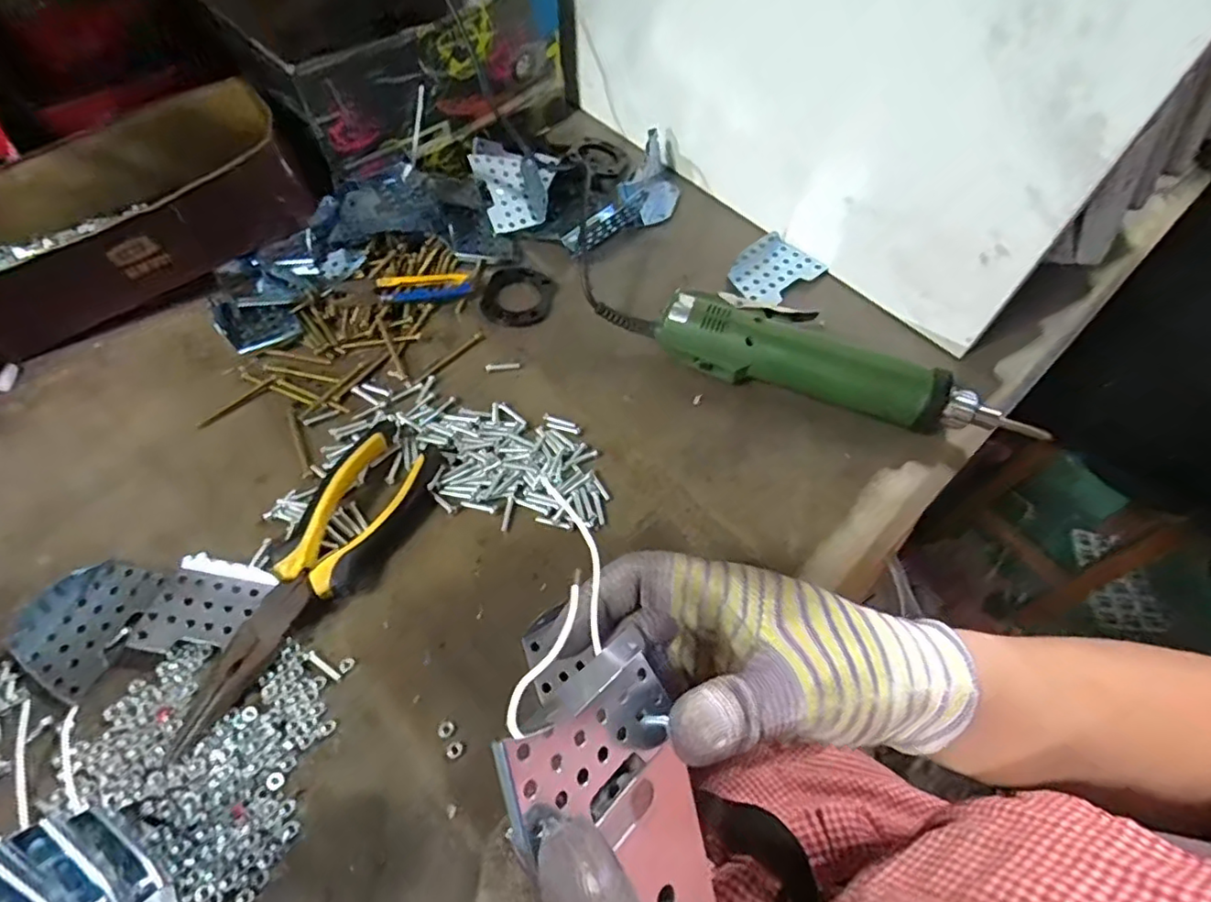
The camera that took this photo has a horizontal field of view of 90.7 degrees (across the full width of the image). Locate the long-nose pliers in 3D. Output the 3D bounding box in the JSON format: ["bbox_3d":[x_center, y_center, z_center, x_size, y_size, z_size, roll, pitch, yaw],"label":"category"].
[{"bbox_3d":[-0.160,0.064,0.324,0.052,0.024,0.188,25,61,12],"label":"long-nose pliers"}]

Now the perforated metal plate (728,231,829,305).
[{"bbox_3d":[0.129,-0.143,0.467,0.065,0.013,0.053,-31,65,-19],"label":"perforated metal plate"}]

